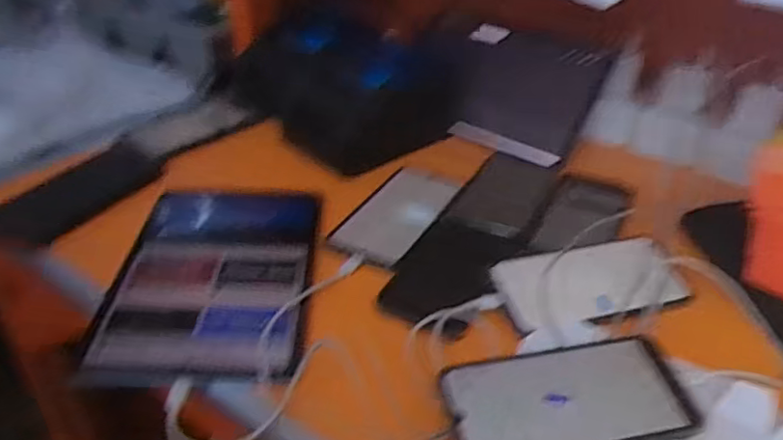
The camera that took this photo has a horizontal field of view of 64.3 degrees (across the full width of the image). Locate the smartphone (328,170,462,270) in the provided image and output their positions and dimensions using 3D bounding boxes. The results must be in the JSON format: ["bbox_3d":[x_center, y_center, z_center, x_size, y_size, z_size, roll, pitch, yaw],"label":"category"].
[{"bbox_3d":[0.009,-0.012,0.622,0.072,0.014,0.168,17,37,21],"label":"smartphone"}]

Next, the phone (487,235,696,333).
[{"bbox_3d":[0.170,0.052,0.530,0.160,0.012,0.072,-10,53,-14],"label":"phone"}]

